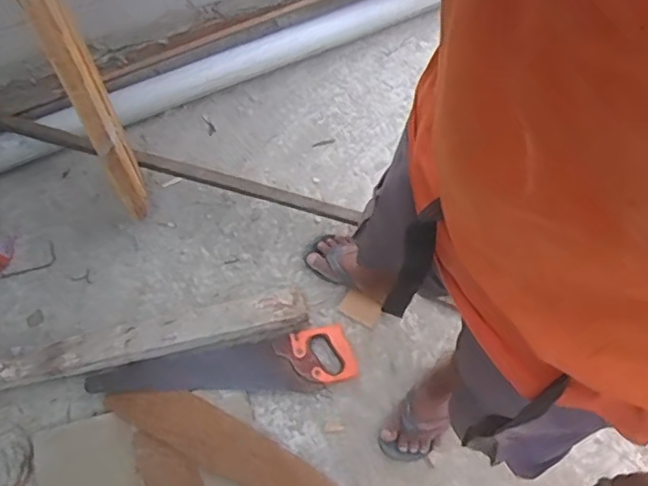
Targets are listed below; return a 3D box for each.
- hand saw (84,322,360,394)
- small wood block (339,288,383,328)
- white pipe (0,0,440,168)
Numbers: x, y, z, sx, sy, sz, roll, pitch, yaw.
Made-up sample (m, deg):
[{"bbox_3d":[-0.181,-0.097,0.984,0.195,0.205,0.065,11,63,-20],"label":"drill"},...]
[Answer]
[{"bbox_3d":[-0.191,0.252,1.165,0.494,0.028,0.112,-11,71,-3],"label":"hand saw"},{"bbox_3d":[0.074,0.128,1.211,0.075,0.012,0.055,28,74,10],"label":"small wood block"},{"bbox_3d":[-0.412,-0.311,1.332,1.553,0.095,0.084,-25,72,-8],"label":"white pipe"}]

